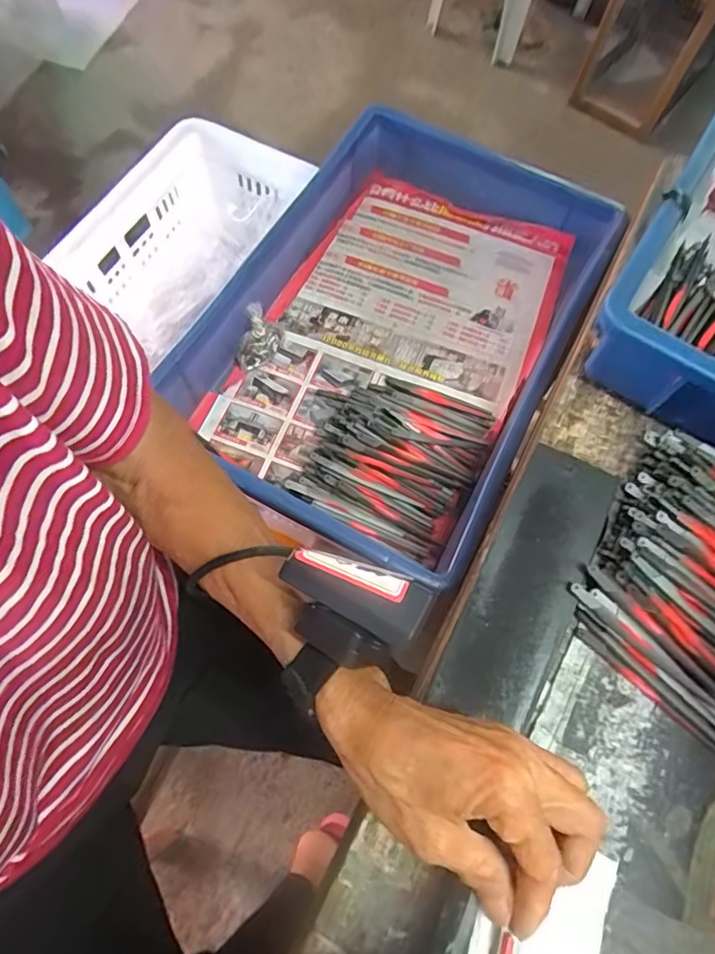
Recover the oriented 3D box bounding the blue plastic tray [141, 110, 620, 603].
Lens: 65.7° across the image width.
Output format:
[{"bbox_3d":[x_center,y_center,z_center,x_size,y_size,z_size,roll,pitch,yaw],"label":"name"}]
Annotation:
[{"bbox_3d":[0.041,-0.148,0.513,0.274,0.077,0.390,27,69,8],"label":"blue plastic tray"}]

